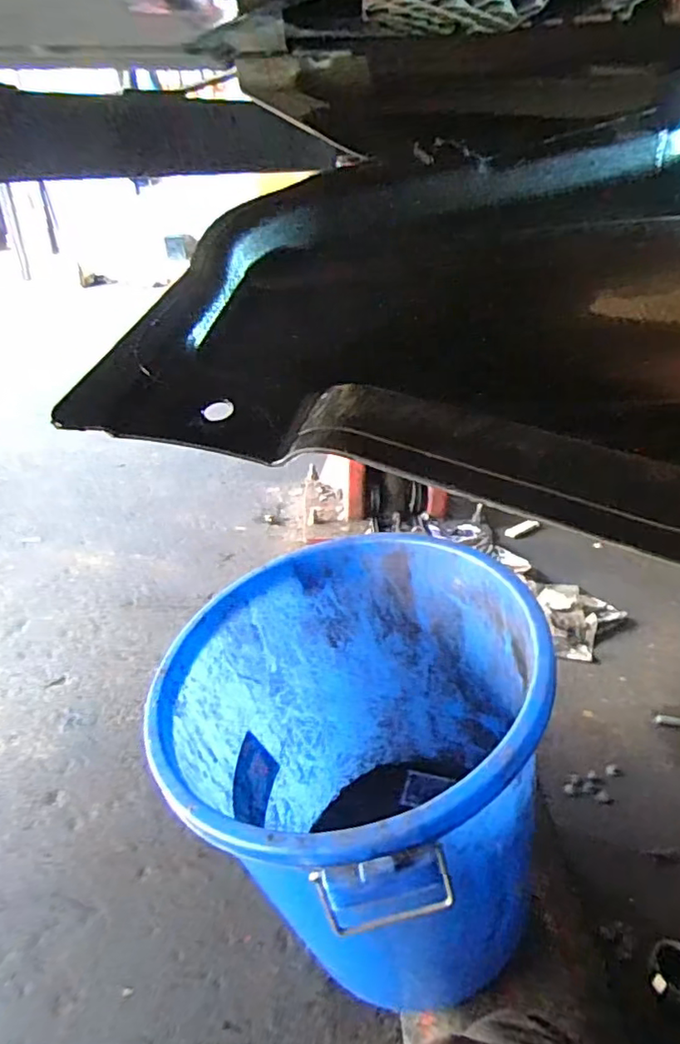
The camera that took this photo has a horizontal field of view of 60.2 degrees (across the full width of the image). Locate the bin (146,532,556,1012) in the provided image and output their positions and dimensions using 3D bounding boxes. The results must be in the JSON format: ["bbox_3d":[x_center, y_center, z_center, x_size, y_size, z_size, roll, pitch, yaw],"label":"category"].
[{"bbox_3d":[0.018,0.289,0.694,0.412,0.454,0.394,-15,35,-24],"label":"bin"}]

